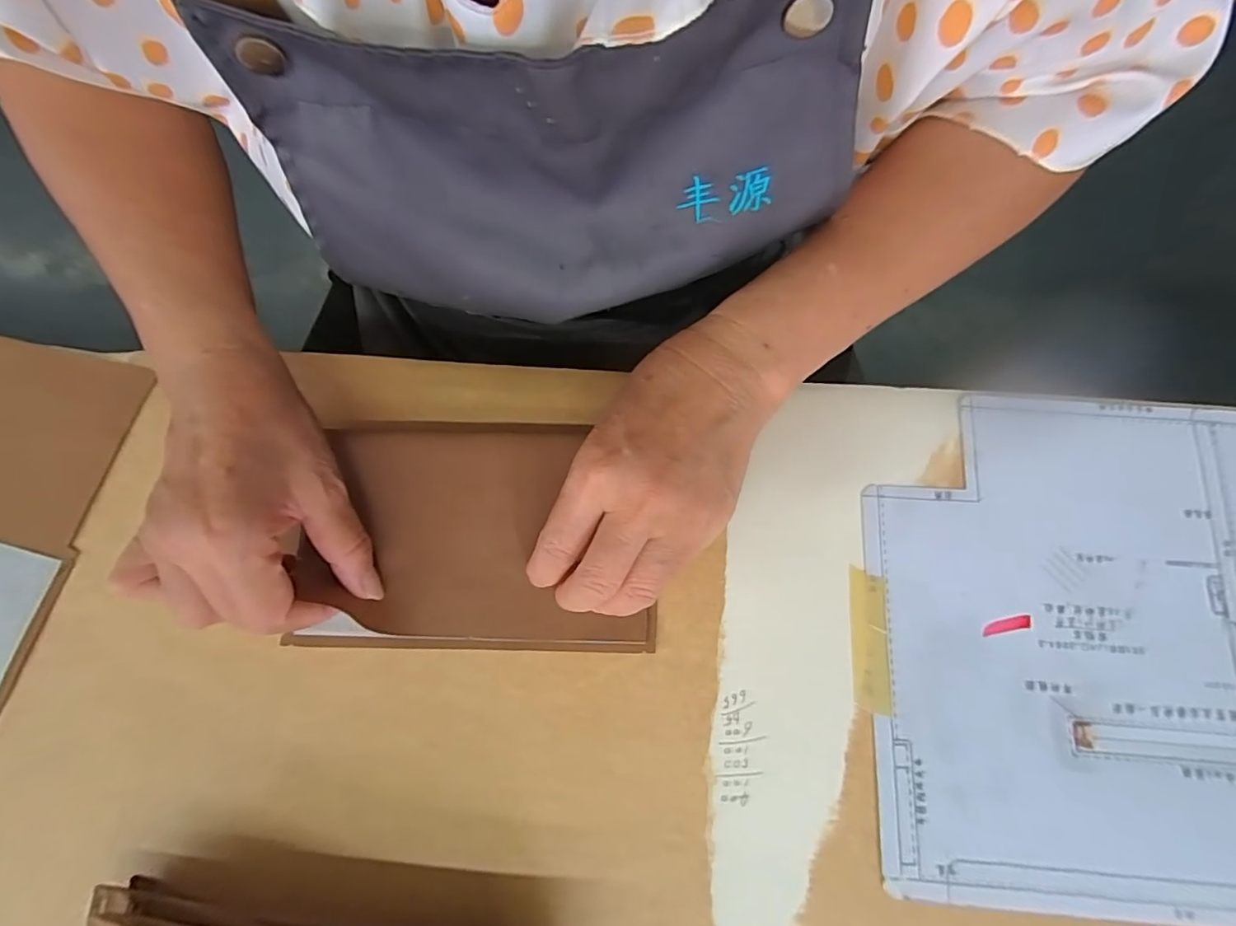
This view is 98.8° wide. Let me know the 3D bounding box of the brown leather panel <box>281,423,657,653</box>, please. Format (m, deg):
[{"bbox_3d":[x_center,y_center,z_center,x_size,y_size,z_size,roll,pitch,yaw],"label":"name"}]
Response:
[{"bbox_3d":[-0.069,0.037,0.274,0.167,0.026,0.114,0,75,1],"label":"brown leather panel"}]

